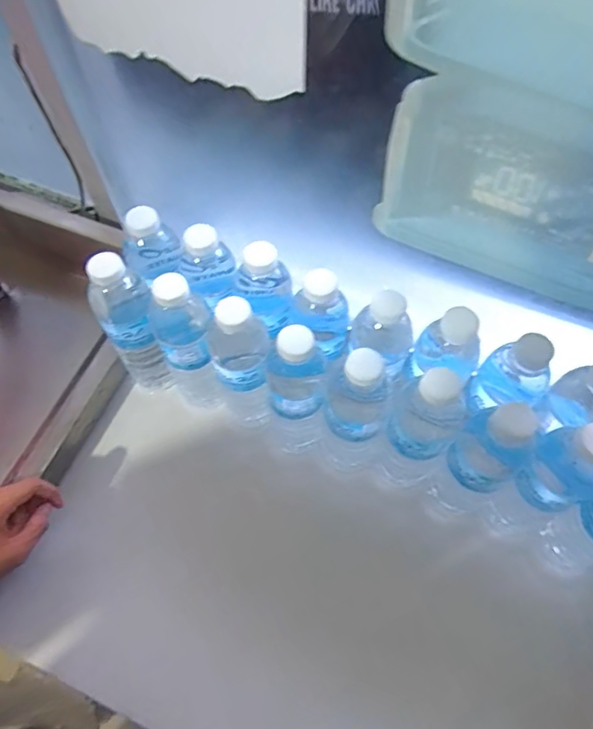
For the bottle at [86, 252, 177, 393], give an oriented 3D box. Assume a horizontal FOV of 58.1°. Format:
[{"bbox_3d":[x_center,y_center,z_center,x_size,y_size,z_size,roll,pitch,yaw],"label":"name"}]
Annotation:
[{"bbox_3d":[-0.168,-0.034,0.559,0.054,0.193,0.049,-32,66,-15],"label":"bottle"}]

